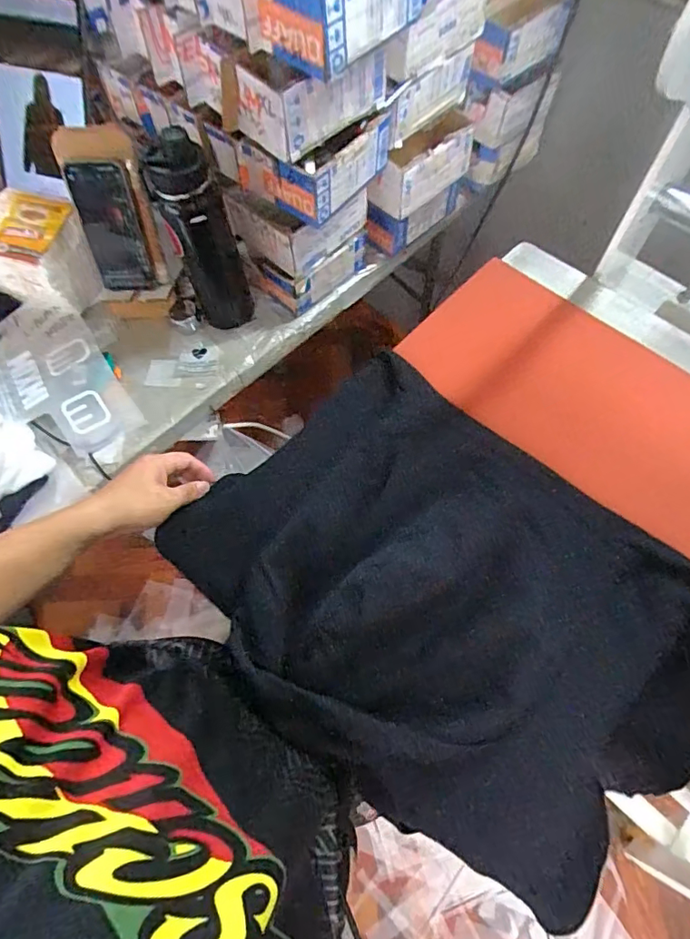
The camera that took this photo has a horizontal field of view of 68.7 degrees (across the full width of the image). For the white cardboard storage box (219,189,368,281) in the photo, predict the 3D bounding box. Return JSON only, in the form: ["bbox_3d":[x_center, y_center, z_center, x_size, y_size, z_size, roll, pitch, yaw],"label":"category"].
[{"bbox_3d":[-0.072,-0.375,0.745,0.147,0.073,0.163,38,72,17],"label":"white cardboard storage box"}]

